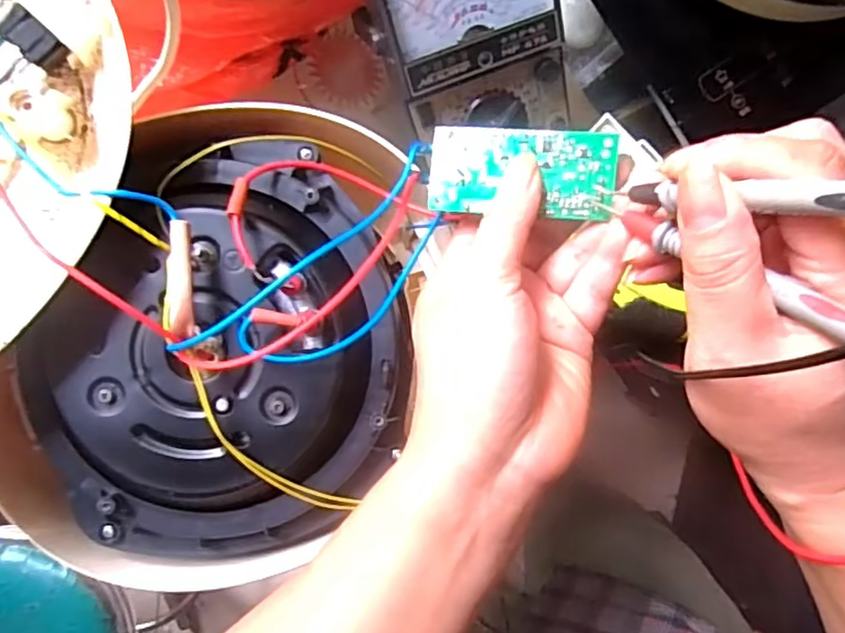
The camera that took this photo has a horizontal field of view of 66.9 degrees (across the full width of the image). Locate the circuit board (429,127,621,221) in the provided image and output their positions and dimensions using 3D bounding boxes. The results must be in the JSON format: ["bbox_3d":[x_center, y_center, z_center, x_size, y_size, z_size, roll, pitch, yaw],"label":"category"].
[{"bbox_3d":[0.045,-0.066,0.292,0.084,0.007,0.039,6,93,16],"label":"circuit board"}]

